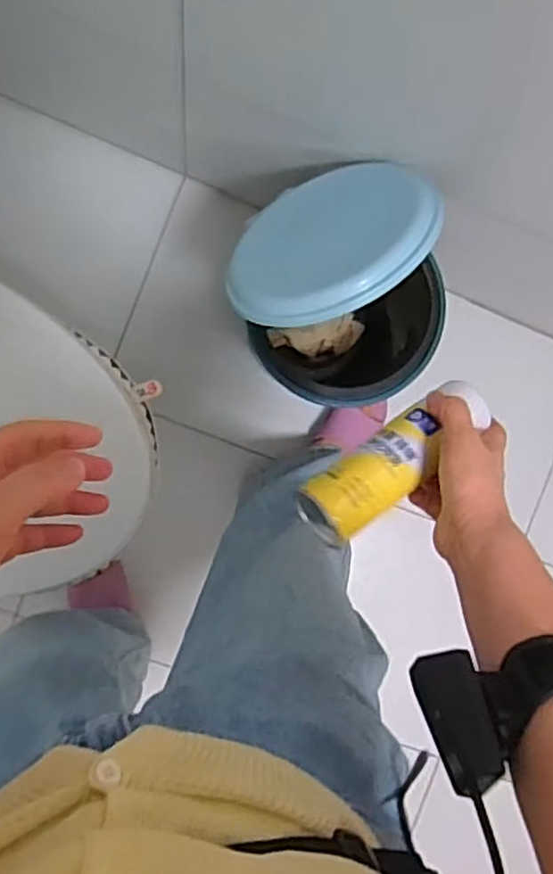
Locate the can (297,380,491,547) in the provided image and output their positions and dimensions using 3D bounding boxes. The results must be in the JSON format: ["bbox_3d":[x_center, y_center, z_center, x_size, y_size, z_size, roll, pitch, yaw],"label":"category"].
[{"bbox_3d":[0.089,0.012,0.542,0.167,0.048,0.049,-38,98,-19],"label":"can"}]

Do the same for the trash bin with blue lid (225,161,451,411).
[{"bbox_3d":[0.094,-0.187,0.946,0.291,0.444,0.225,35,88,-9],"label":"trash bin with blue lid"}]

